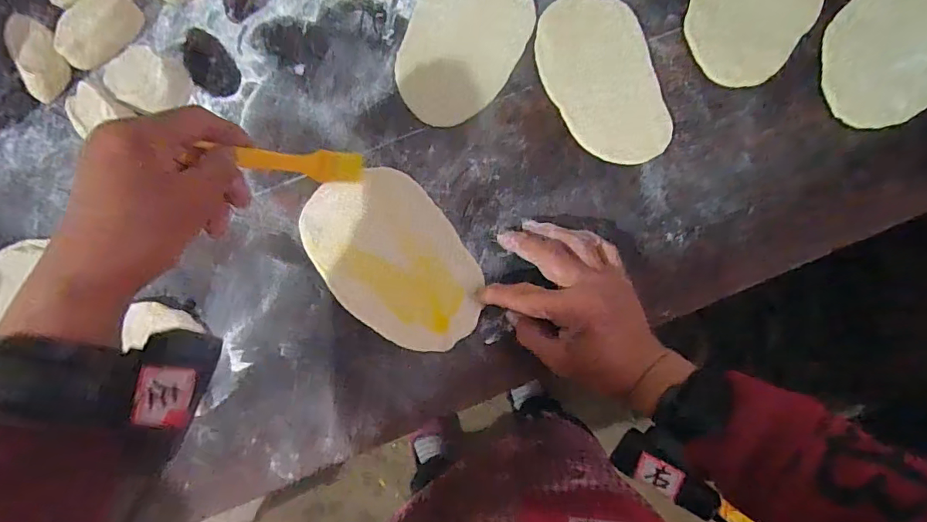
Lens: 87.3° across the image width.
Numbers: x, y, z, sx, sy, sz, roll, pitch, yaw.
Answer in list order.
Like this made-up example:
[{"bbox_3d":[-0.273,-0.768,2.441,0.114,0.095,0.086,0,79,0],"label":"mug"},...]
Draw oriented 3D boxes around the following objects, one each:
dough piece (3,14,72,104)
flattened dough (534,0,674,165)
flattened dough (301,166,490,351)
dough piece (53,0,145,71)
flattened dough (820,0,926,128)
[{"bbox_3d":[-0.347,-0.165,0.397,0.034,0.028,0.058,-24,84,-2],"label":"dough piece"},{"bbox_3d":[0.112,-0.149,0.399,0.086,0.005,0.146,-15,83,-1],"label":"flattened dough"},{"bbox_3d":[-0.055,0.000,0.384,0.100,0.008,0.158,-37,84,-3],"label":"flattened dough"},{"bbox_3d":[-0.299,-0.190,0.396,0.071,0.023,0.039,-43,85,-4],"label":"dough piece"},{"bbox_3d":[0.356,-0.178,0.394,0.103,0.006,0.159,44,86,5],"label":"flattened dough"}]

